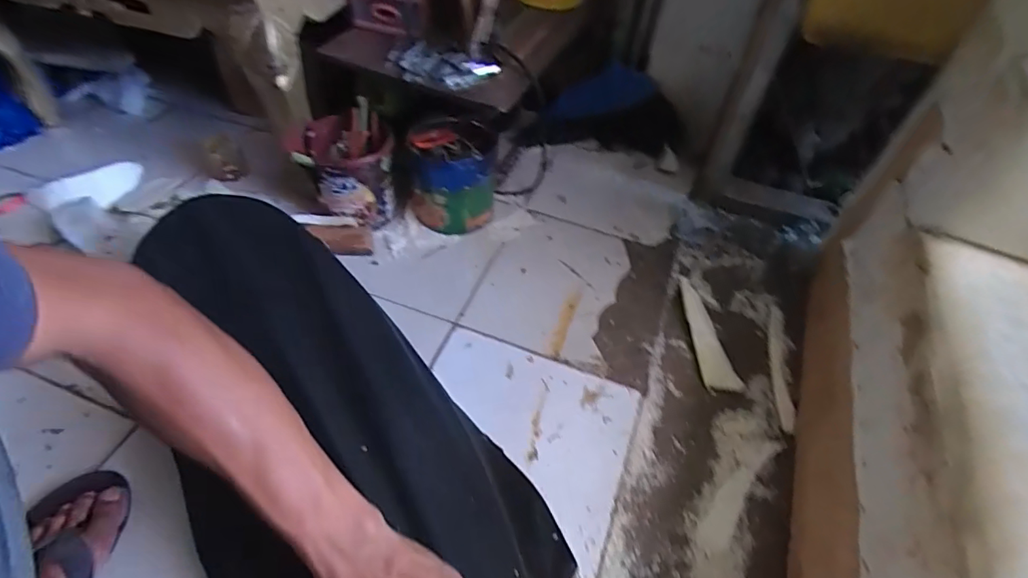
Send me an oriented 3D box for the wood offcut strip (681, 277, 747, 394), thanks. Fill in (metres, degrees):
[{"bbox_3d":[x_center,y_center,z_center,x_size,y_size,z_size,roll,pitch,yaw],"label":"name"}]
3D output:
[{"bbox_3d":[0.297,0.067,0.819,0.055,0.008,0.215,-4,49,-7],"label":"wood offcut strip"}]

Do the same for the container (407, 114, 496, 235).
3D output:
[{"bbox_3d":[-0.105,-0.194,0.893,0.145,0.154,0.139,-1,49,-5],"label":"container"}]

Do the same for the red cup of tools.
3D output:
[{"bbox_3d":[-0.277,-0.196,0.865,0.138,0.189,0.135,2,49,-2],"label":"red cup of tools"}]

